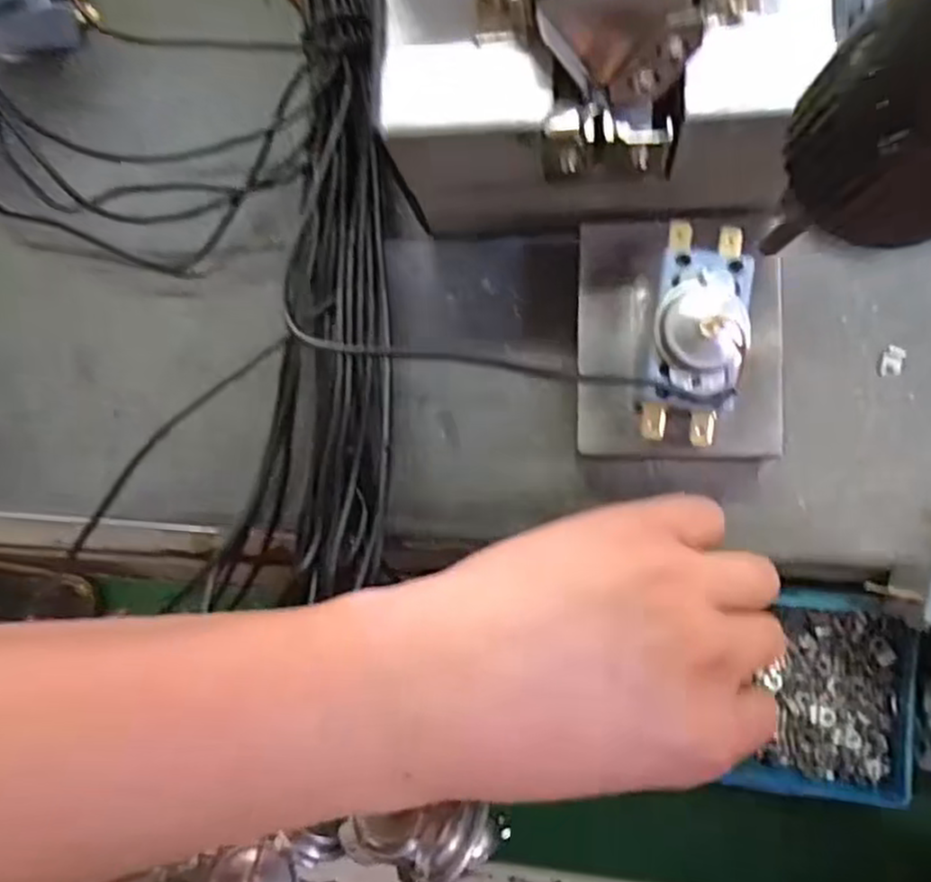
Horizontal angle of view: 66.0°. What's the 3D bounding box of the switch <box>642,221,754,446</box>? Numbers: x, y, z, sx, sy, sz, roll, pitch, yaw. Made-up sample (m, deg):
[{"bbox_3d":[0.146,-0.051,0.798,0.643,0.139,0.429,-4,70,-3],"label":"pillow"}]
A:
[{"bbox_3d":[0.072,-0.032,0.224,0.027,0.029,0.064,8,87,9],"label":"switch"}]

